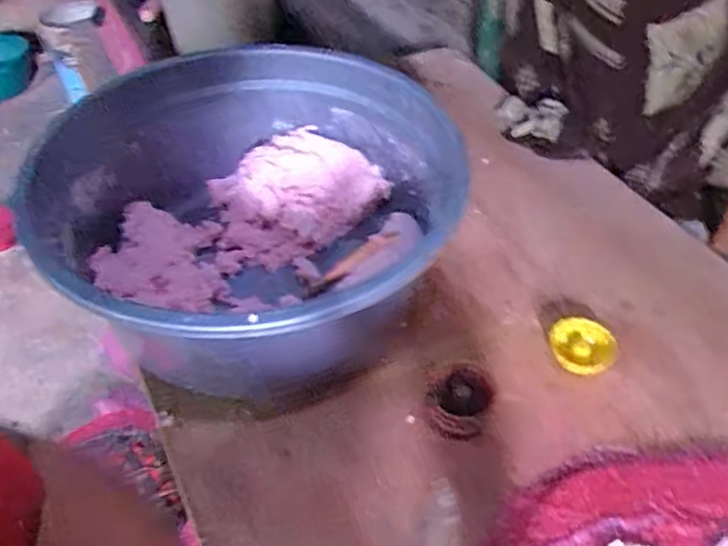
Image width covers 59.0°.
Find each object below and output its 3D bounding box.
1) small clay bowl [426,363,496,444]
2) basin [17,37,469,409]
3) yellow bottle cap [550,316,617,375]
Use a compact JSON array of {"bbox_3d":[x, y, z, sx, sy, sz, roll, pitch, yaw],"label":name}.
[{"bbox_3d":[0.089,0.114,0.589,0.059,0.048,0.059,-1,45,1],"label":"small clay bowl"},{"bbox_3d":[-0.110,-0.058,0.675,0.379,0.180,0.373,-8,45,-6],"label":"basin"},{"bbox_3d":[0.220,0.073,0.646,0.062,0.016,0.065,-1,45,1],"label":"yellow bottle cap"}]

